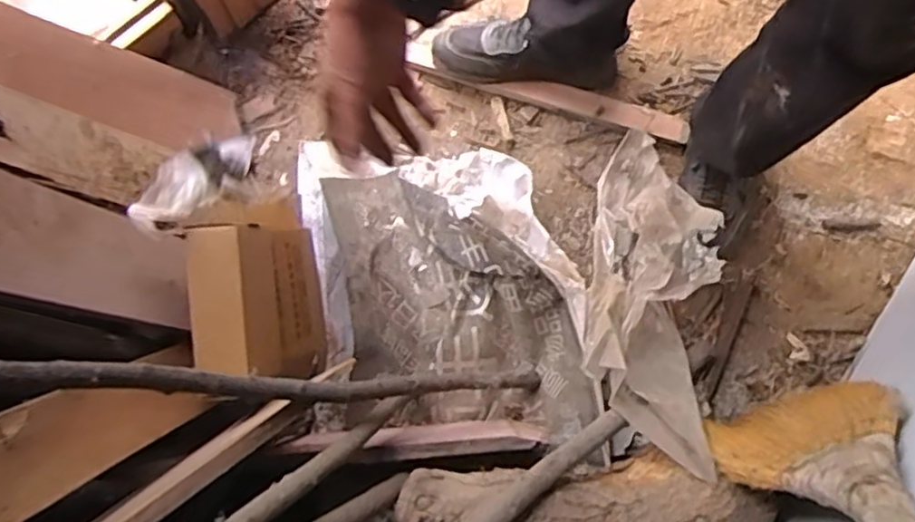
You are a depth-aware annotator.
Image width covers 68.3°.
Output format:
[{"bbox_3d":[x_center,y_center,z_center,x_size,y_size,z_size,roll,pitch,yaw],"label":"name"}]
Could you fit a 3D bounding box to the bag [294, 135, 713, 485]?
[{"bbox_3d":[0.037,0.006,0.873,0.534,0.170,0.392,8,73,3],"label":"bag"}]

